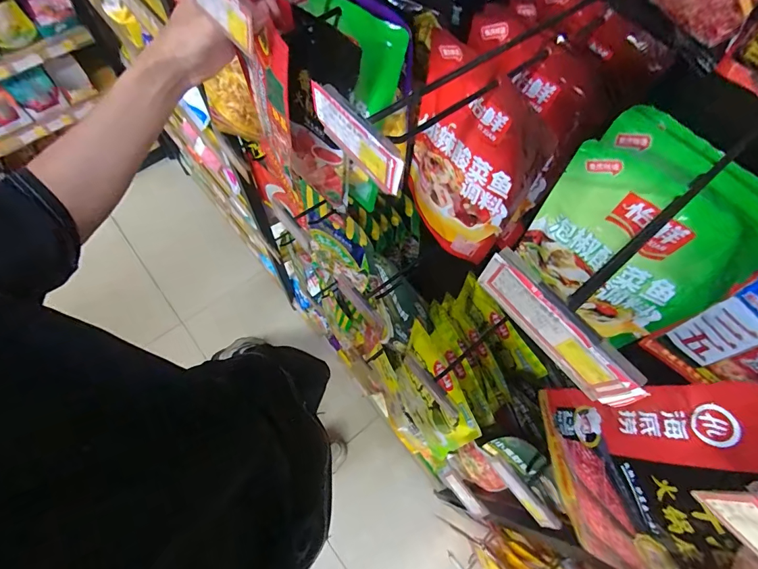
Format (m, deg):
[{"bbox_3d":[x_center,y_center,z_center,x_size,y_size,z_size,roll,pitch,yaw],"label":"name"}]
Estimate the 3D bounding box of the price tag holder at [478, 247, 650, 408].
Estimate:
[{"bbox_3d":[0.105,0.026,0.228,0.008,0.050,0.106,-36,72,-16],"label":"price tag holder"}]

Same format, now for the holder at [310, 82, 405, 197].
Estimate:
[{"bbox_3d":[-0.016,-0.108,0.288,0.010,0.047,0.094,-37,72,-17],"label":"holder"}]

